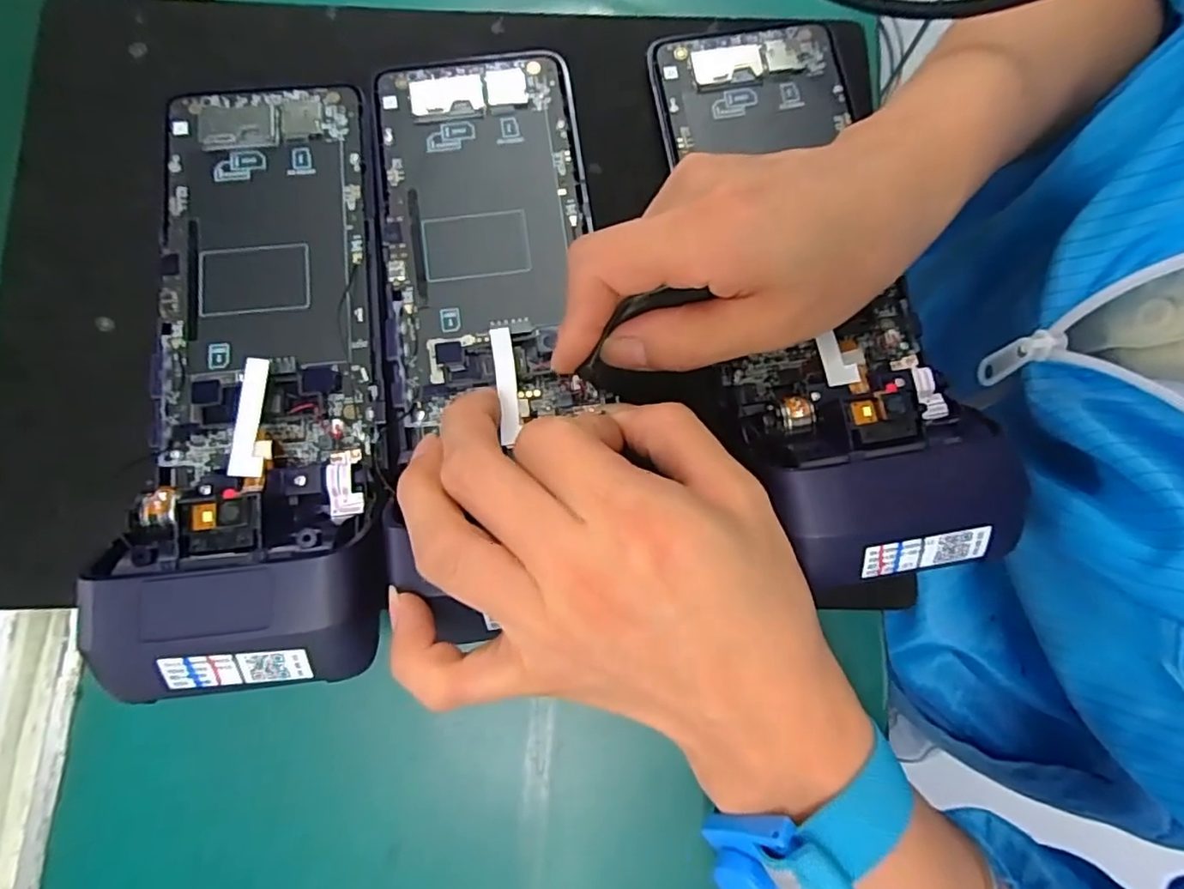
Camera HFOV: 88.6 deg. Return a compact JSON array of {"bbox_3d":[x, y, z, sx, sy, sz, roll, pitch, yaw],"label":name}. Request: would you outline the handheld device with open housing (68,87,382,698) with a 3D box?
[{"bbox_3d":[-0.118,-0.034,0.206,0.081,0.046,0.218,-9,80,-2],"label":"handheld device with open housing"}]

